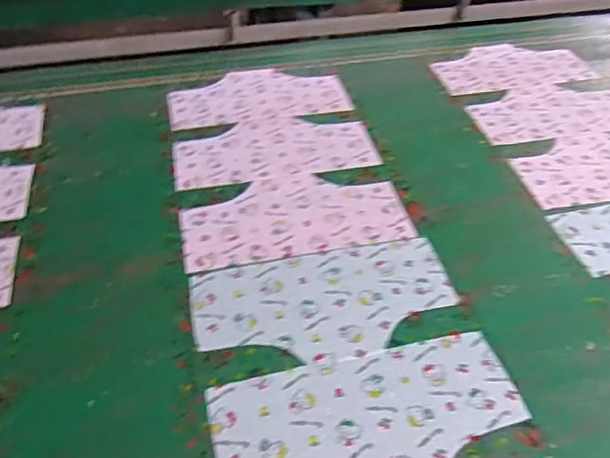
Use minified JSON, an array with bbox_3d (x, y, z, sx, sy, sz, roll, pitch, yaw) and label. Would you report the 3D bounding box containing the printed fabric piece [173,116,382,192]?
[{"bbox_3d":[-0.051,-0.137,0.935,0.319,0.008,0.159,-7,43,-11],"label":"printed fabric piece"}]

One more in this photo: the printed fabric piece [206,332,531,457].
[{"bbox_3d":[0.069,0.199,0.594,0.319,0.005,0.155,-8,44,-11],"label":"printed fabric piece"}]

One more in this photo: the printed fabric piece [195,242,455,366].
[{"bbox_3d":[0.027,0.088,0.706,0.318,0.007,0.159,-8,44,-12],"label":"printed fabric piece"}]

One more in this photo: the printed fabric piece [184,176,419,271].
[{"bbox_3d":[-0.016,-0.021,0.822,0.316,0.008,0.159,-8,44,-12],"label":"printed fabric piece"}]

